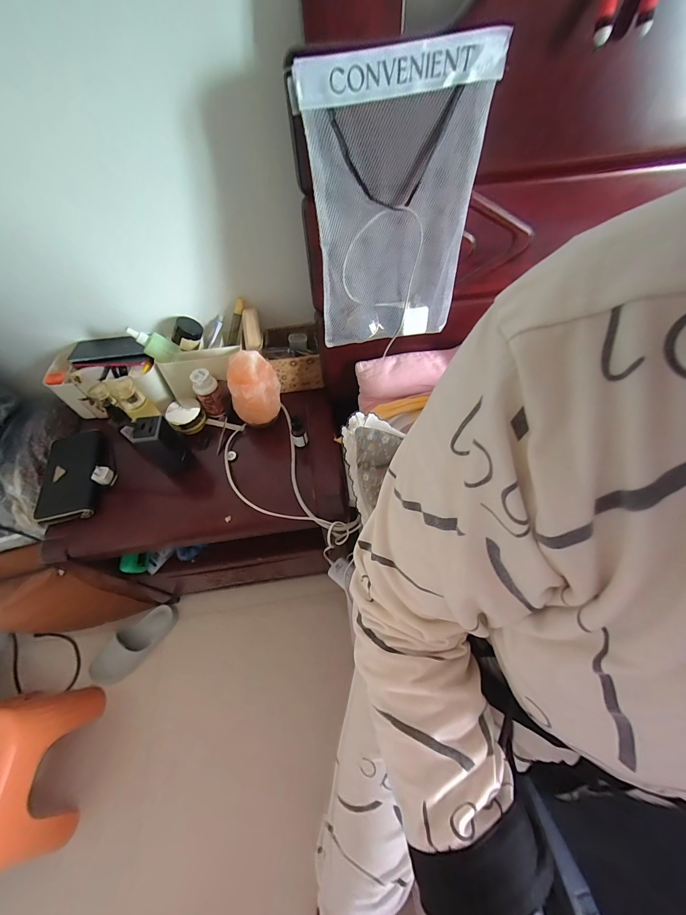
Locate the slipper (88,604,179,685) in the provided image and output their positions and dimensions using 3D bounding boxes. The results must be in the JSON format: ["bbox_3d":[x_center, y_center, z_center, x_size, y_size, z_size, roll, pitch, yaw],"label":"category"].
[{"bbox_3d":[-0.607,0.542,0.965,0.093,0.074,0.247,36,66,21],"label":"slipper"}]

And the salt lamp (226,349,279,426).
[{"bbox_3d":[-0.180,-0.140,0.677,0.095,0.160,0.073,-12,59,-6],"label":"salt lamp"}]

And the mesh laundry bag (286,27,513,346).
[{"bbox_3d":[0.071,-0.338,0.493,0.244,0.335,0.070,-4,58,-1],"label":"mesh laundry bag"}]

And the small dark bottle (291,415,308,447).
[{"bbox_3d":[-0.092,-0.053,0.689,0.031,0.073,0.025,-14,59,-7],"label":"small dark bottle"}]

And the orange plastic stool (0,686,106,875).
[{"bbox_3d":[-0.742,0.706,0.738,0.211,0.272,0.295,-5,59,-1],"label":"orange plastic stool"}]

